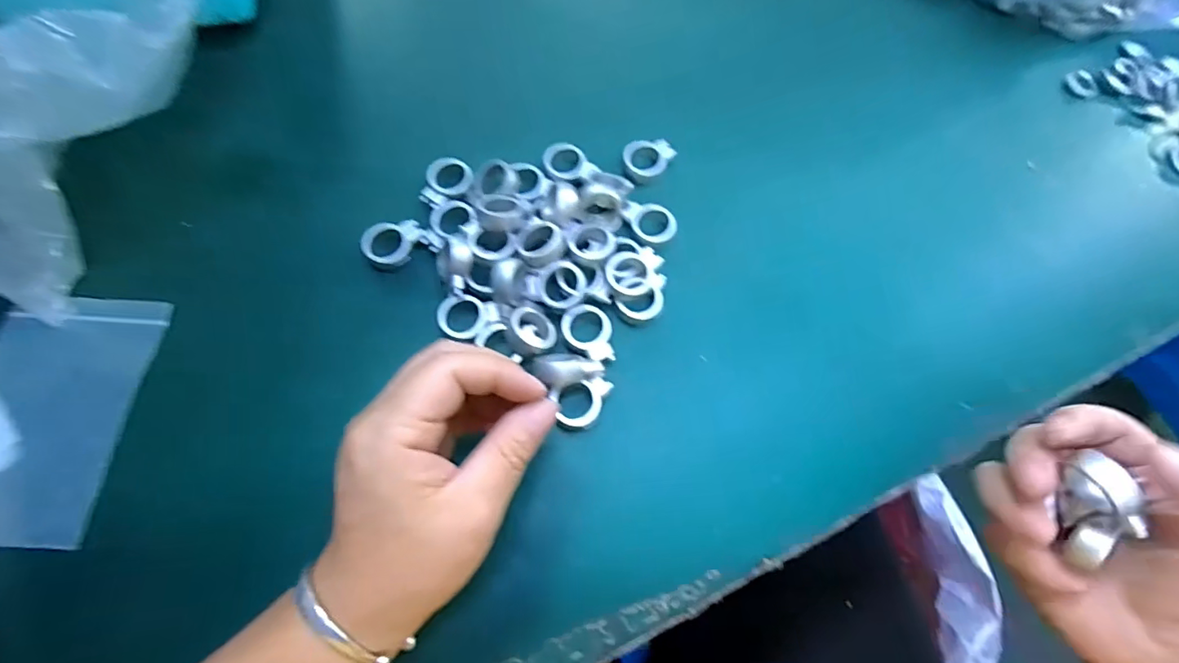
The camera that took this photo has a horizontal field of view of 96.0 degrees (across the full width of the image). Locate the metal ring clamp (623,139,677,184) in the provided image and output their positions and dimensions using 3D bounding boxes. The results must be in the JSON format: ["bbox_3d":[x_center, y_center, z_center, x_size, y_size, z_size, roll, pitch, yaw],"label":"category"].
[{"bbox_3d":[0.038,-0.108,0.334,0.033,0.010,0.026,-4,69,-4],"label":"metal ring clamp"}]

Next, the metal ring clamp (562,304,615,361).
[{"bbox_3d":[-0.001,0.000,0.289,0.027,0.007,0.032,-6,69,-5],"label":"metal ring clamp"}]

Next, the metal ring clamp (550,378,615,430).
[{"bbox_3d":[-0.001,0.037,0.276,0.030,0.015,0.023,-12,67,-4],"label":"metal ring clamp"}]

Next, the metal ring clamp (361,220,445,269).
[{"bbox_3d":[-0.107,-0.052,0.301,0.042,0.007,0.027,-17,71,-9],"label":"metal ring clamp"}]

